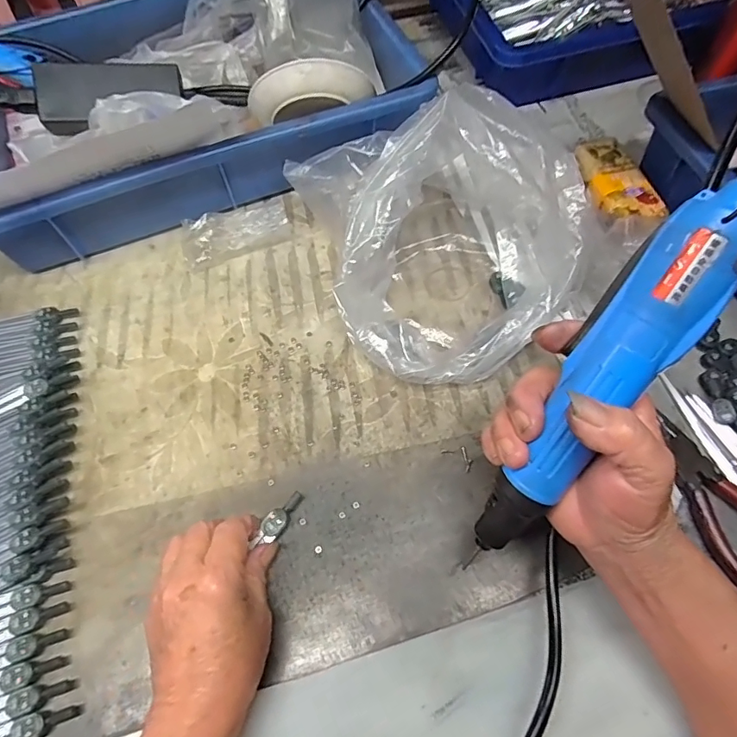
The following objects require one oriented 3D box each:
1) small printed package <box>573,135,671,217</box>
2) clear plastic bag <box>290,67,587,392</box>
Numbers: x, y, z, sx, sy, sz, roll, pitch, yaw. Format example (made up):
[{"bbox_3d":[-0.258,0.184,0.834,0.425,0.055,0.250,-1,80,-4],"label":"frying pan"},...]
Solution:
[{"bbox_3d":[0.234,-0.182,0.464,0.049,0.014,0.109,-10,62,-3],"label":"small printed package"},{"bbox_3d":[0.054,-0.118,0.398,0.188,0.122,0.233,-20,62,-8],"label":"clear plastic bag"}]

